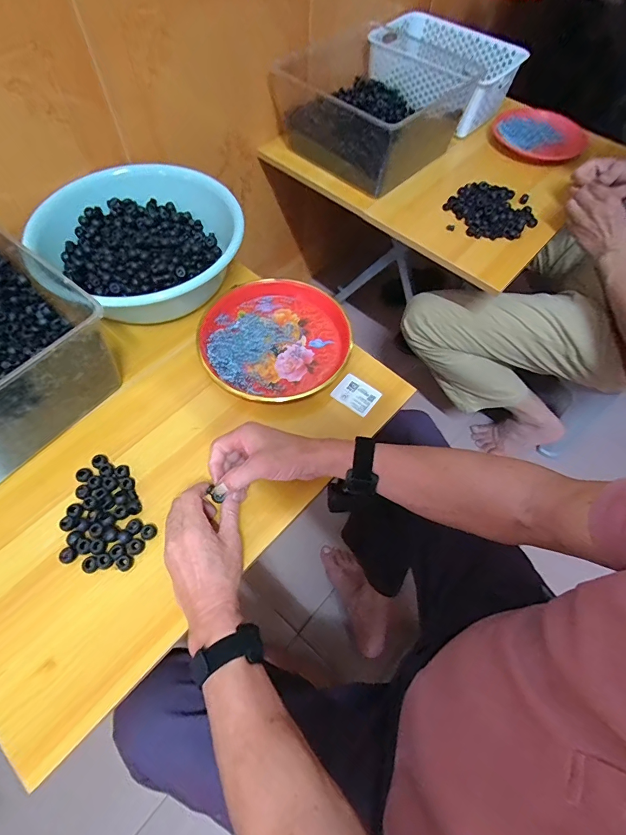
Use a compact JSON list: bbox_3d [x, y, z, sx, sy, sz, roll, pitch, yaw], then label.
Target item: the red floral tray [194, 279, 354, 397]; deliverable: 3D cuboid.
[{"bbox_3d":[-0.057,-0.115,0.607,0.210,0.031,0.210,24,64,10],"label":"red floral tray"}]

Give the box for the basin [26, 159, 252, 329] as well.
[{"bbox_3d":[-0.265,-0.279,0.635,0.291,0.121,0.236,-27,66,-16],"label":"basin"}]

